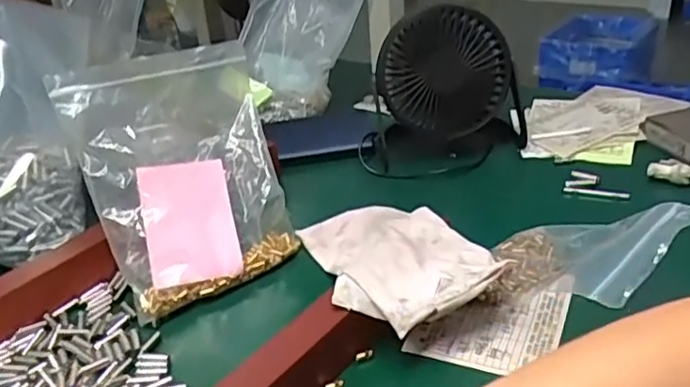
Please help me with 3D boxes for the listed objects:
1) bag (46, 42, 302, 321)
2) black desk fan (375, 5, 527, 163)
[{"bbox_3d":[-0.120,-0.016,0.476,0.140,0.183,0.034,-21,-1,-30],"label":"bag"},{"bbox_3d":[0.110,-0.119,0.636,0.145,0.131,0.123,0,29,10],"label":"black desk fan"}]

